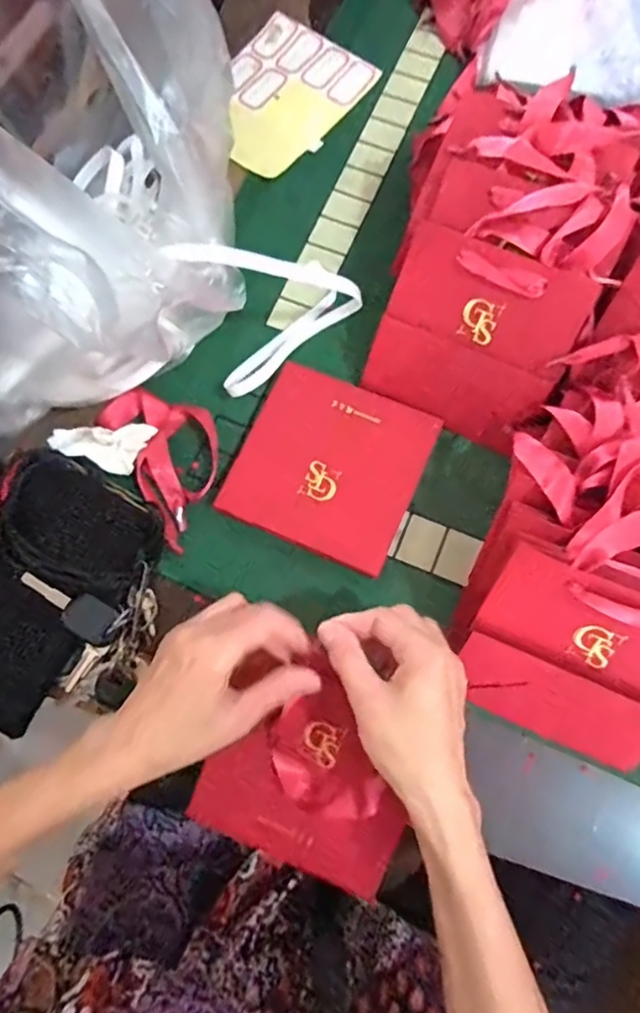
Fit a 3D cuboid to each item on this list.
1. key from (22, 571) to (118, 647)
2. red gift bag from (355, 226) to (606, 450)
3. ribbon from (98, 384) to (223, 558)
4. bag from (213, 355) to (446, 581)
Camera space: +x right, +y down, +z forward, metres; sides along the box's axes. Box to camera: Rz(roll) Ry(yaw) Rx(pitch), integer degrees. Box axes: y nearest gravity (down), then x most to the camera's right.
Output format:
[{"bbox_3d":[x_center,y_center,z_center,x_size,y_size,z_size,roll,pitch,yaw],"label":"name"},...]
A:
[{"bbox_3d":[-0.183,0.073,0.436,0.076,0.007,0.029,36,77,-5],"label":"key"},{"bbox_3d":[0.116,-0.126,0.455,0.137,0.007,0.135,25,117,7],"label":"red gift bag"},{"bbox_3d":[-0.118,-0.043,0.484,0.079,0.019,0.135,-31,77,-8],"label":"ribbon"},{"bbox_3d":[0.009,-0.033,0.480,0.140,0.018,0.138,24,76,6],"label":"bag"}]

